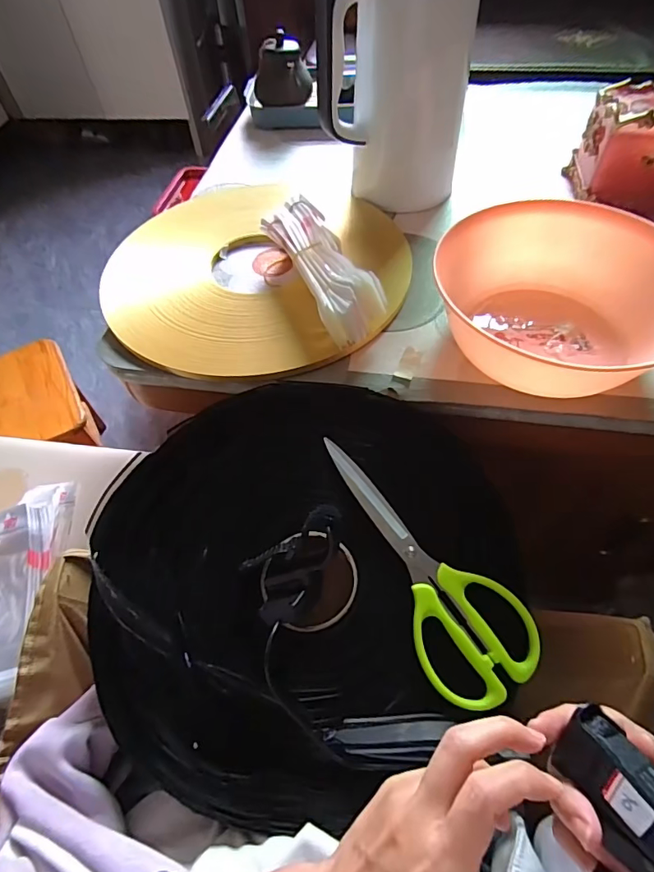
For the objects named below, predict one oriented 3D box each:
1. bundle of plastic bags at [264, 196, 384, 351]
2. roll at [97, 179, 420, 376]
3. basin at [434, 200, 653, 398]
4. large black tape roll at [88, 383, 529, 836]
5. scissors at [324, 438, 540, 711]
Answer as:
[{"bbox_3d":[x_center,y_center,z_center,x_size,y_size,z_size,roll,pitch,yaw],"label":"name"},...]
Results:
[{"bbox_3d":[-0.007,-0.194,0.524,0.077,0.067,0.218,-20,57,-11],"label":"bundle of plastic bags"},{"bbox_3d":[-0.091,-0.216,0.579,0.372,0.011,0.360,-1,55,2],"label":"roll"},{"bbox_3d":[0.227,-0.146,0.470,0.196,0.084,0.221,-28,58,-16],"label":"basin"},{"bbox_3d":[-0.015,0.106,0.387,0.350,0.030,0.320,0,69,1],"label":"large black tape roll"},{"bbox_3d":[0.076,0.104,0.393,0.091,0.015,0.242,-31,72,-17],"label":"scissors"}]

